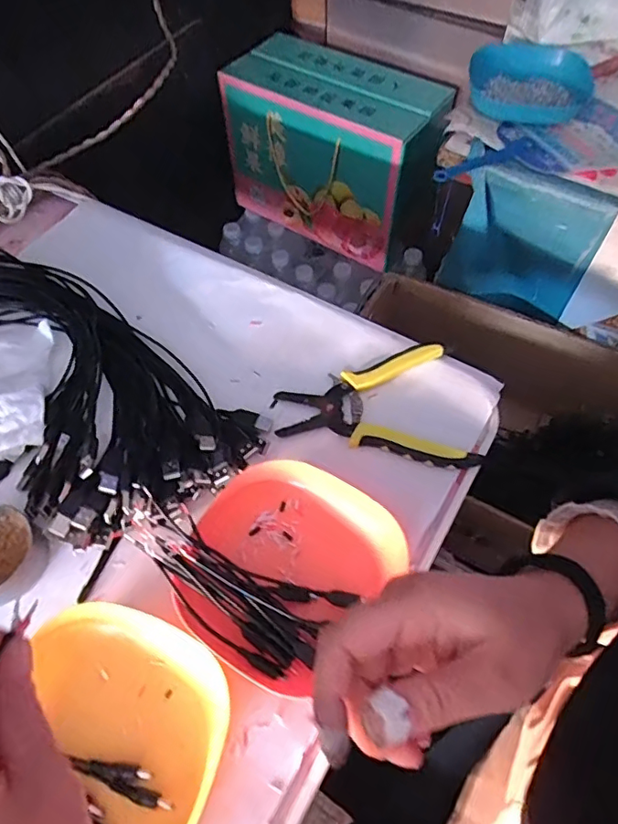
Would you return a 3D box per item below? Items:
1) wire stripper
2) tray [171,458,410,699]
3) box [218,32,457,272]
[{"bbox_3d":[0.052,-0.004,0.445,0.153,0.014,0.112,-1,59,0],"label":"wire stripper"},{"bbox_3d":[-0.020,0.102,0.368,0.131,0.028,0.137,34,65,19],"label":"tray"},{"bbox_3d":[0.044,-0.434,0.899,0.334,0.236,0.162,31,65,18],"label":"box"}]

